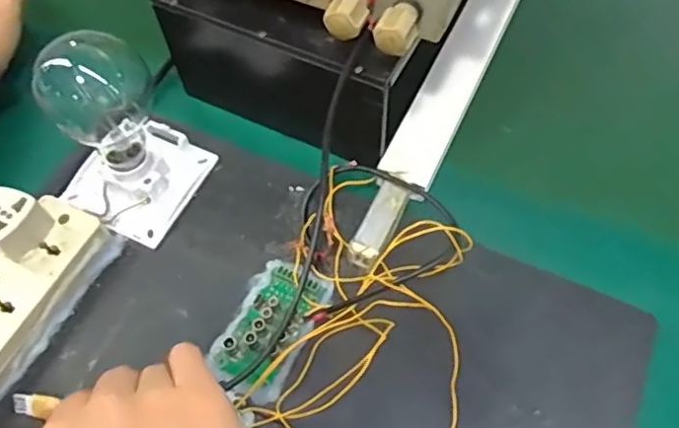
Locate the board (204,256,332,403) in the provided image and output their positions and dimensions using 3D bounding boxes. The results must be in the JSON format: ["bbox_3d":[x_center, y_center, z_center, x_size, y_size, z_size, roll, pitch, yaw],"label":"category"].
[{"bbox_3d":[-0.048,0.073,0.396,0.050,0.015,0.091,24,62,15],"label":"board"}]

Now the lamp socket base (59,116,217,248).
[{"bbox_3d":[-0.152,-0.031,0.454,0.089,0.040,0.087,25,64,14],"label":"lamp socket base"}]

